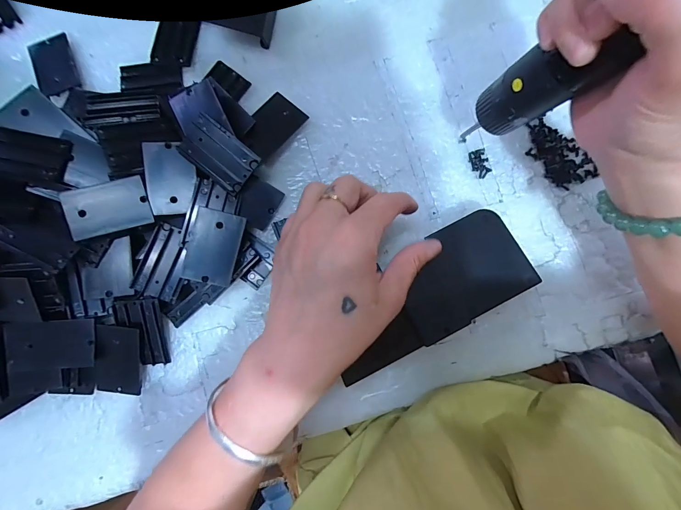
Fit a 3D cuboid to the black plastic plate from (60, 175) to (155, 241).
[{"bbox_3d":[-0.171,-0.035,0.246,0.055,0.006,0.036,-16,90,-9],"label":"black plastic plate"}]

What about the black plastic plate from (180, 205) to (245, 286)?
[{"bbox_3d":[-0.097,-0.006,0.254,0.038,0.005,0.054,13,86,2],"label":"black plastic plate"}]

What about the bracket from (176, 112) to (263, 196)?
[{"bbox_3d":[-0.092,-0.076,0.254,0.054,0.005,0.036,39,101,-7],"label":"bracket"}]

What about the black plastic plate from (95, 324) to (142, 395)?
[{"bbox_3d":[-0.173,0.082,0.261,0.032,0.004,0.054,5,99,-9],"label":"black plastic plate"}]

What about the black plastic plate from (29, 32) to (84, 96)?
[{"bbox_3d":[-0.250,-0.166,0.292,0.031,0.004,0.056,-18,83,-19],"label":"black plastic plate"}]

